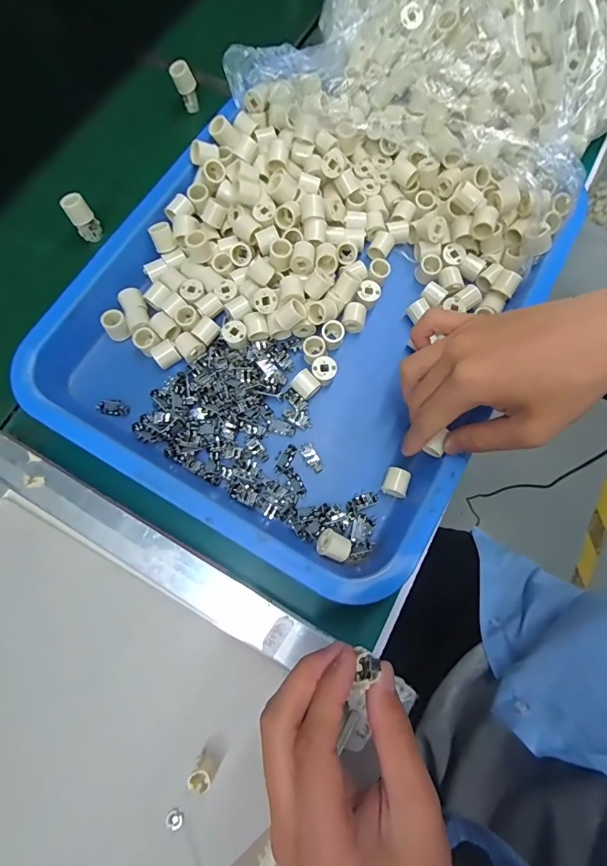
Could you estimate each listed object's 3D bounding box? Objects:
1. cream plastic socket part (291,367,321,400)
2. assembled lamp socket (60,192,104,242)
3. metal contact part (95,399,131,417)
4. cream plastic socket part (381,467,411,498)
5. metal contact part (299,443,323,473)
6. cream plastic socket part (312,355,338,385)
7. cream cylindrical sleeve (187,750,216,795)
[{"bbox_3d":[0.002,-0.039,0.346,0.019,0.015,0.019,-43,79,-11],"label":"cream plastic socket part"},{"bbox_3d":[-0.202,-0.197,0.385,0.021,0.038,0.018,-35,77,-10],"label":"assembled lamp socket"},{"bbox_3d":[-0.158,-0.021,0.348,0.028,0.004,0.014,8,74,2],"label":"metal contact part"},{"bbox_3d":[0.072,0.039,0.330,0.020,0.017,0.021,22,75,6],"label":"cream plastic socket part"},{"bbox_3d":[0.007,0.020,0.340,0.011,0.005,0.025,-29,76,-8],"label":"metal contact part"},{"bbox_3d":[0.017,-0.051,0.349,0.020,0.020,0.020,0,74,0],"label":"cream plastic socket part"},{"bbox_3d":[-0.066,0.224,0.275,0.014,0.021,0.016,19,75,5],"label":"cream cylindrical sleeve"}]

